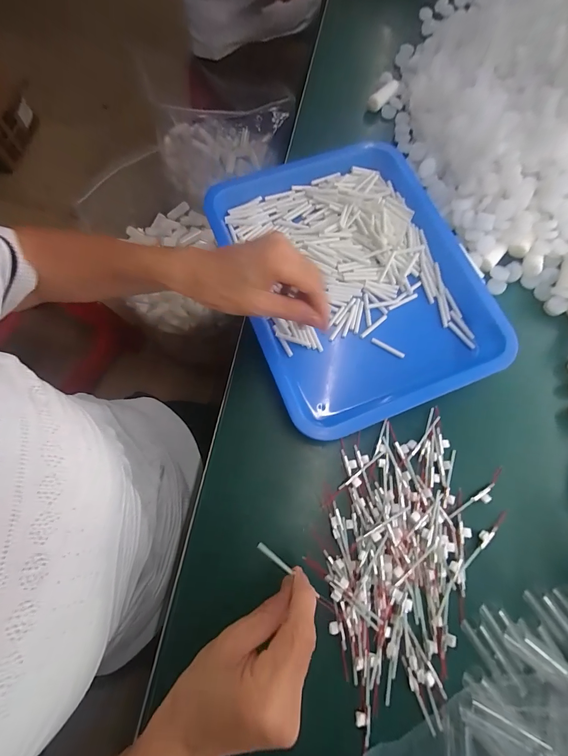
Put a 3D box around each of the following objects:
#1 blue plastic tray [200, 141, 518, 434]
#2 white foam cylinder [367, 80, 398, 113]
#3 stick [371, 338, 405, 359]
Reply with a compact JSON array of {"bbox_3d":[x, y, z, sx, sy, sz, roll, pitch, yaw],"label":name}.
[{"bbox_3d":[0.084,-0.118,0.379,0.268,0.036,0.325,-19,76,-7],"label":"blue plastic tray"},{"bbox_3d":[0.147,-0.416,0.480,0.018,0.020,0.055,41,77,9],"label":"white foam cylinder"},{"bbox_3d":[0.118,-0.034,0.370,0.041,0.004,0.007,29,75,6],"label":"stick"}]

